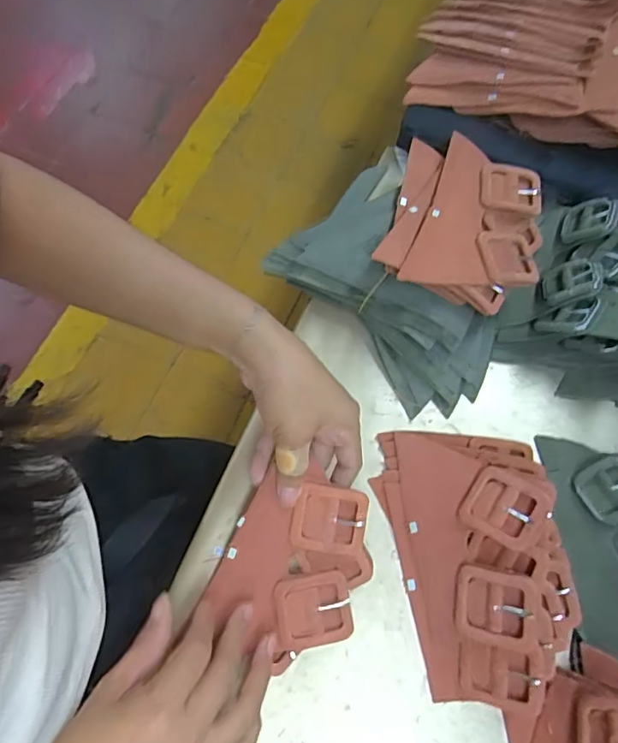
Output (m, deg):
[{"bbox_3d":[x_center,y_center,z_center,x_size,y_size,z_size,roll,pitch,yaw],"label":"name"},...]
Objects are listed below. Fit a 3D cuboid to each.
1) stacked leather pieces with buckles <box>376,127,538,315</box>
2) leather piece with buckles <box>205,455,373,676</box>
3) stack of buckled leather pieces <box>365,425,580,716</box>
[{"bbox_3d":[0.133,-0.128,0.443,0.130,0.038,0.163,18,69,7],"label":"stacked leather pieces with buckles"},{"bbox_3d":[-0.008,0.137,0.369,0.098,0.035,0.123,23,74,6],"label":"leather piece with buckles"},{"bbox_3d":[0.125,0.133,0.375,0.119,0.065,0.198,-8,69,-4],"label":"stack of buckled leather pieces"}]

